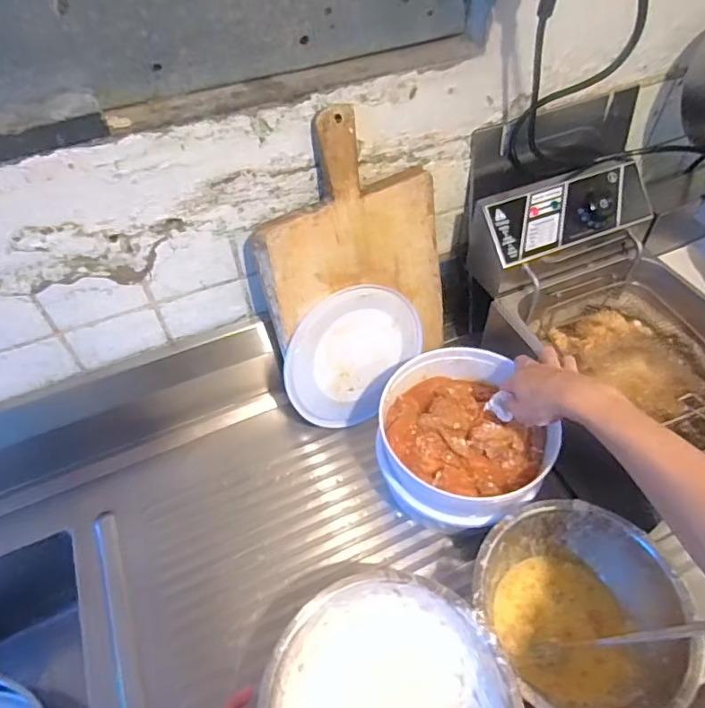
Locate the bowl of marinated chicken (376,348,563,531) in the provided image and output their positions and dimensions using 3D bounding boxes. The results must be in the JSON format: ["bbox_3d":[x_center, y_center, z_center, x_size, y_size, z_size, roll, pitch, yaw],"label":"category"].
[{"bbox_3d":[0.130,0.112,0.662,0.191,0.116,0.208,0,51,0],"label":"bowl of marinated chicken"}]

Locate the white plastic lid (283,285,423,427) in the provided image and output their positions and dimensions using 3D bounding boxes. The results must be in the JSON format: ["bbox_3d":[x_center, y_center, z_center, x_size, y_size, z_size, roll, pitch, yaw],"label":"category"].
[{"bbox_3d":[0.000,0.004,0.711,0.202,0.185,0.009,-53,39,5],"label":"white plastic lid"}]

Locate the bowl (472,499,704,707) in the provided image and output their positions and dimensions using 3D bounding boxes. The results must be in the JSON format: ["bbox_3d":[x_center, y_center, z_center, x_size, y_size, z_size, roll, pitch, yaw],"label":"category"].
[{"bbox_3d":[0.233,0.276,0.548,0.192,0.093,0.202,0,51,0],"label":"bowl"}]

